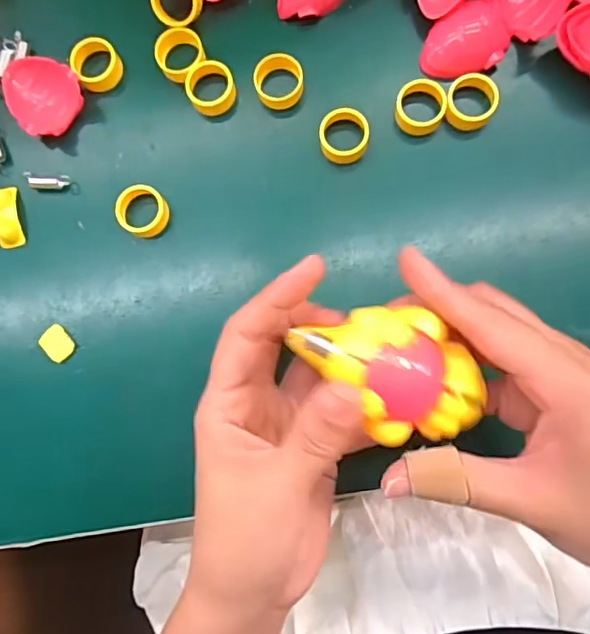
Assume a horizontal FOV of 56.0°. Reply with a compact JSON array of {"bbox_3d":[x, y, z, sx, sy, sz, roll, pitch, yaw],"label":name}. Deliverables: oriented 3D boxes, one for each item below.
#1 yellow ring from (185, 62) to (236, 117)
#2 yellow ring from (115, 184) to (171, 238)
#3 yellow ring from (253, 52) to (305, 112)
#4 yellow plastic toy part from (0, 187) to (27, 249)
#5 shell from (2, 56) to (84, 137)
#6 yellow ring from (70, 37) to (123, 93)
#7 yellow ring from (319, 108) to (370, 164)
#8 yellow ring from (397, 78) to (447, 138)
[{"bbox_3d":[-0.044,-0.121,0.296,0.025,0.014,0.026,0,86,6],"label":"yellow ring"},{"bbox_3d":[-0.080,-0.056,0.291,0.026,0.012,0.025,0,86,6],"label":"yellow ring"},{"bbox_3d":[-0.008,-0.123,0.294,0.025,0.016,0.026,0,86,6],"label":"yellow ring"},{"bbox_3d":[-0.156,-0.054,0.300,0.014,0.004,0.033,-14,85,5],"label":"yellow plastic toy part"},{"bbox_3d":[-0.137,-0.121,0.302,0.039,0.013,0.046,-44,83,2],"label":"shell"},{"bbox_3d":[-0.108,-0.138,0.304,0.025,0.016,0.025,0,86,6],"label":"yellow ring"},{"bbox_3d":[0.026,-0.092,0.288,0.025,0.016,0.027,0,86,6],"label":"yellow ring"},{"bbox_3d":[0.064,-0.106,0.285,0.024,0.013,0.027,5,87,6],"label":"yellow ring"}]

